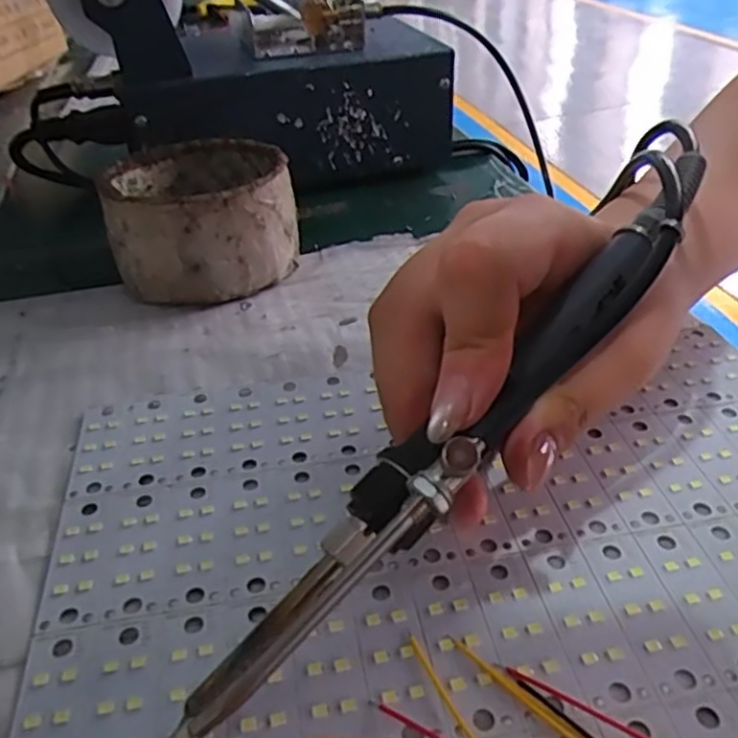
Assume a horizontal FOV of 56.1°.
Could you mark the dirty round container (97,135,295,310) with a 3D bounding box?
[{"bbox_3d":[-0.078,-0.070,0.320,0.081,0.048,0.081,-2,35,1],"label":"dirty round container"}]

